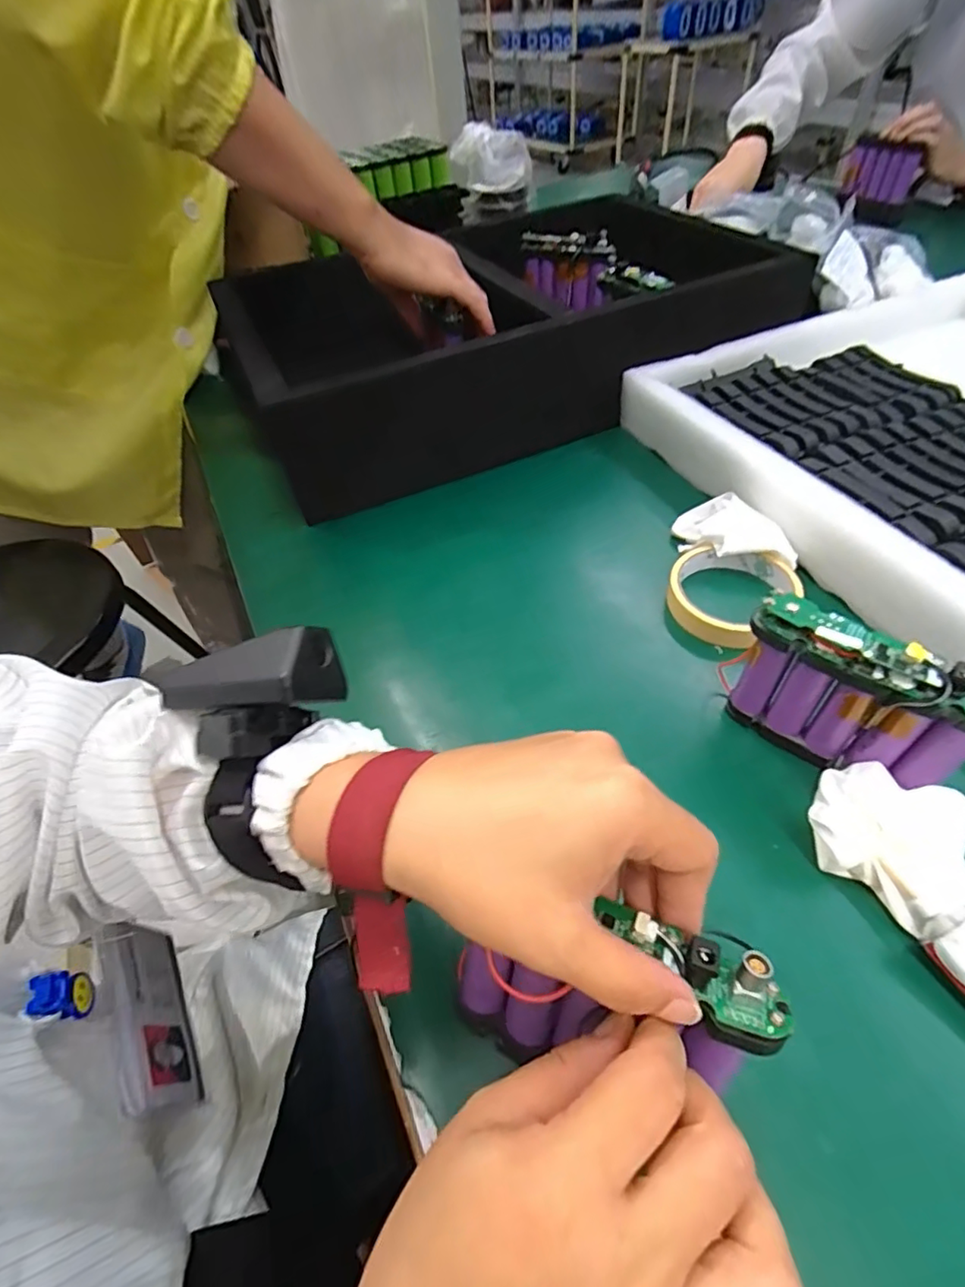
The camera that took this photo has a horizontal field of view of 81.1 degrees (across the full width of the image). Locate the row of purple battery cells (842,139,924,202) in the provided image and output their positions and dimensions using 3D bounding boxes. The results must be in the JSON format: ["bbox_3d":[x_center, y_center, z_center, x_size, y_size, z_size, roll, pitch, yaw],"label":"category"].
[{"bbox_3d":[0.633,-0.749,0.897,0.025,0.069,0.107,-37,56,-22],"label":"row of purple battery cells"}]

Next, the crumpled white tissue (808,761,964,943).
[{"bbox_3d":[0.202,0.099,0.282,0.056,0.045,0.072,-36,55,-22],"label":"crumpled white tissue"}]

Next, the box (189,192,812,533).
[{"bbox_3d":[0.014,-0.368,0.661,0.565,0.134,0.364,-16,50,-7],"label":"box"}]

